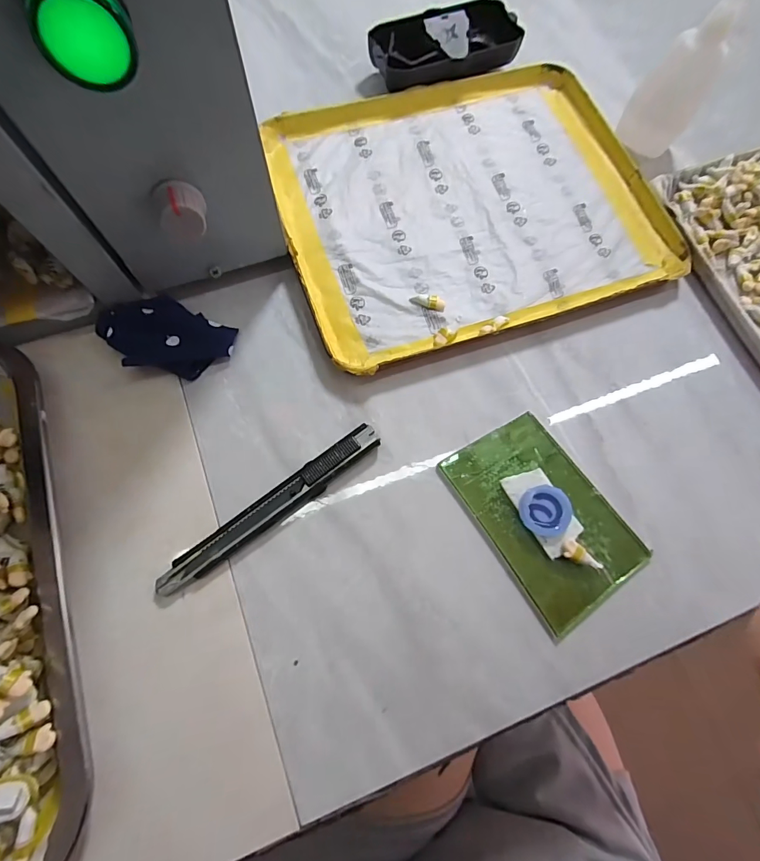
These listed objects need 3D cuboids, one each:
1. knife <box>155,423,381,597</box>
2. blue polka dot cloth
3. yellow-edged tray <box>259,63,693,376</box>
[{"bbox_3d":[-0.057,0.041,0.221,0.133,0.010,0.016,-35,78,-11],"label":"knife"},{"bbox_3d":[-0.127,-0.055,0.245,0.071,0.014,0.046,24,74,5],"label":"blue polka dot cloth"},{"bbox_3d":[0.058,-0.156,0.281,0.241,0.013,0.197,-18,75,-7],"label":"yellow-edged tray"}]

